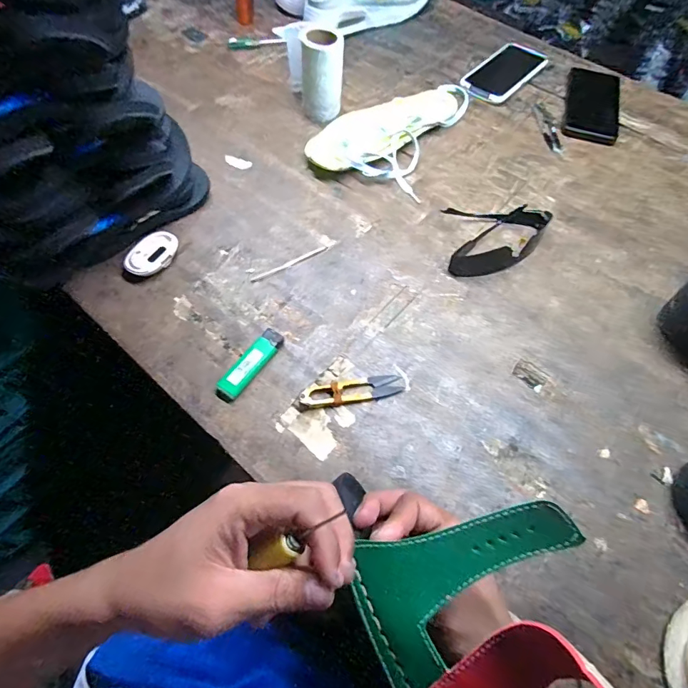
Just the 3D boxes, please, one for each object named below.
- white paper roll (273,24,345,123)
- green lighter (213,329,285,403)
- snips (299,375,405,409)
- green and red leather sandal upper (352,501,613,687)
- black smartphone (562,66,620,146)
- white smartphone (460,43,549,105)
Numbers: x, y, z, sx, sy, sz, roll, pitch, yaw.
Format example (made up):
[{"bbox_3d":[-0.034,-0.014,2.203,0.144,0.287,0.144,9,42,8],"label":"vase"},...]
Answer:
[{"bbox_3d":[-0.044,-0.386,0.618,0.053,0.101,0.089,-37,68,-20],"label":"white paper roll"},{"bbox_3d":[-0.094,0.019,0.440,0.026,0.014,0.087,28,64,13],"label":"green lighter"},{"bbox_3d":[0.008,0.046,0.430,0.100,0.012,0.023,-10,62,-7],"label":"snips"},{"bbox_3d":[0.079,0.174,0.233,0.115,0.062,0.145,-11,62,-8],"label":"green and red leather sandal upper"},{"bbox_3d":[0.380,-0.367,0.669,0.075,0.013,0.169,16,62,7],"label":"black smartphone"},{"bbox_3d":[0.261,-0.439,0.703,0.079,0.009,0.170,40,67,18],"label":"white smartphone"}]

